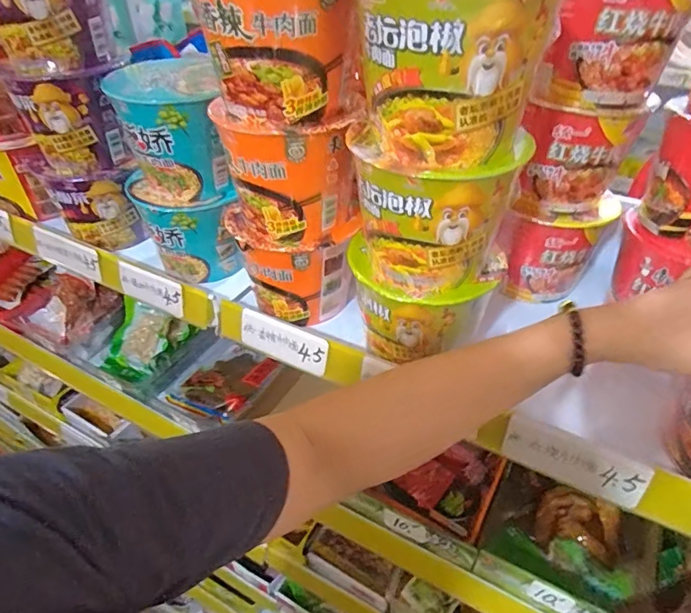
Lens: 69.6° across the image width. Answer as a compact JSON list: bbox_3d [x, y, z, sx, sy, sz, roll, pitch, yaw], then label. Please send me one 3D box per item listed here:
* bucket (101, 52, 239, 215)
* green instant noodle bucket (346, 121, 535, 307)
[{"bbox_3d":[-0.178,-0.172,0.504,0.101,0.112,0.119,-11,41,-12],"label":"bucket"},{"bbox_3d":[0.066,-0.074,0.390,0.118,0.111,0.101,-8,41,-9],"label":"green instant noodle bucket"}]

